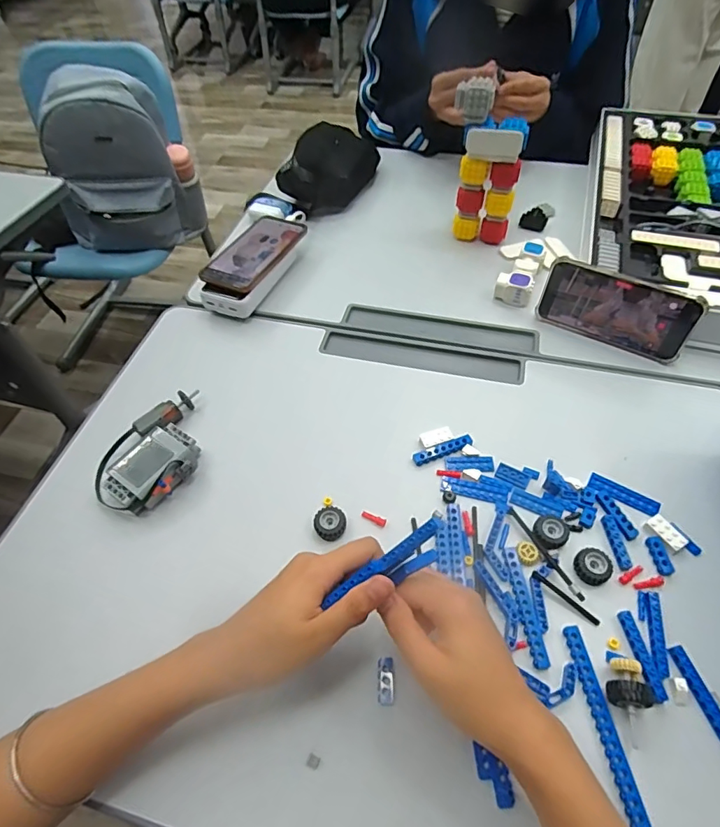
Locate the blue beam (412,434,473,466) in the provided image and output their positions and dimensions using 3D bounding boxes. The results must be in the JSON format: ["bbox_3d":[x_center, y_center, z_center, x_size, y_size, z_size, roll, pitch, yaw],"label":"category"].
[{"bbox_3d":[0.085,0.037,0.489,0.064,0.007,0.012,-18,55,-11],"label":"blue beam"}]

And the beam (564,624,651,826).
[{"bbox_3d":[0.176,0.223,0.349,0.011,0.011,0.126,-7,54,-2],"label":"beam"}]

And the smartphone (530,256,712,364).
[{"bbox_3d":[0.289,-0.118,0.546,0.161,0.079,0.013,27,44,22],"label":"smartphone"}]

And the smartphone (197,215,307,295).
[{"bbox_3d":[-0.140,-0.218,0.642,0.077,0.011,0.154,25,57,11],"label":"smartphone"}]

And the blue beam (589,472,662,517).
[{"bbox_3d":[0.248,0.077,0.454,0.063,0.006,0.023,28,60,21],"label":"blue beam"}]

